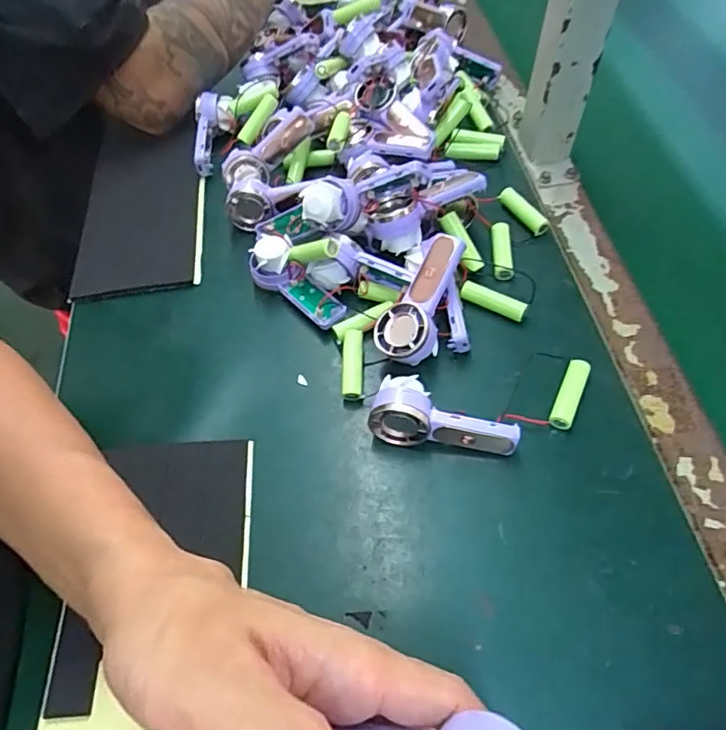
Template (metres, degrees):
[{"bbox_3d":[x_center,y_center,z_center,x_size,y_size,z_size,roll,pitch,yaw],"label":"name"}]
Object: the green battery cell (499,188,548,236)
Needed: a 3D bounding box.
[{"bbox_3d":[0.137,-0.130,0.465,0.014,0.017,0.052,-29,60,-14],"label":"green battery cell"}]

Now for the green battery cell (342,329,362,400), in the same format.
[{"bbox_3d":[-0.008,0.000,0.387,0.014,0.014,0.050,0,73,4],"label":"green battery cell"}]

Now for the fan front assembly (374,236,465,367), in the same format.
[{"bbox_3d":[0.042,-0.047,0.383,0.040,0.029,0.093,23,87,17],"label":"fan front assembly"}]

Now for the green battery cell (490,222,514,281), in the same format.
[{"bbox_3d":[0.110,-0.092,0.434,0.014,0.014,0.050,2,58,5],"label":"green battery cell"}]

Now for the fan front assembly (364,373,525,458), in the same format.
[{"bbox_3d":[0.053,0.034,0.349,0.091,0.041,0.034,11,59,10],"label":"fan front assembly"}]

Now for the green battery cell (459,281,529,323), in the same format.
[{"bbox_3d":[0.099,-0.049,0.413,0.050,0.013,0.012,25,63,18],"label":"green battery cell"}]

